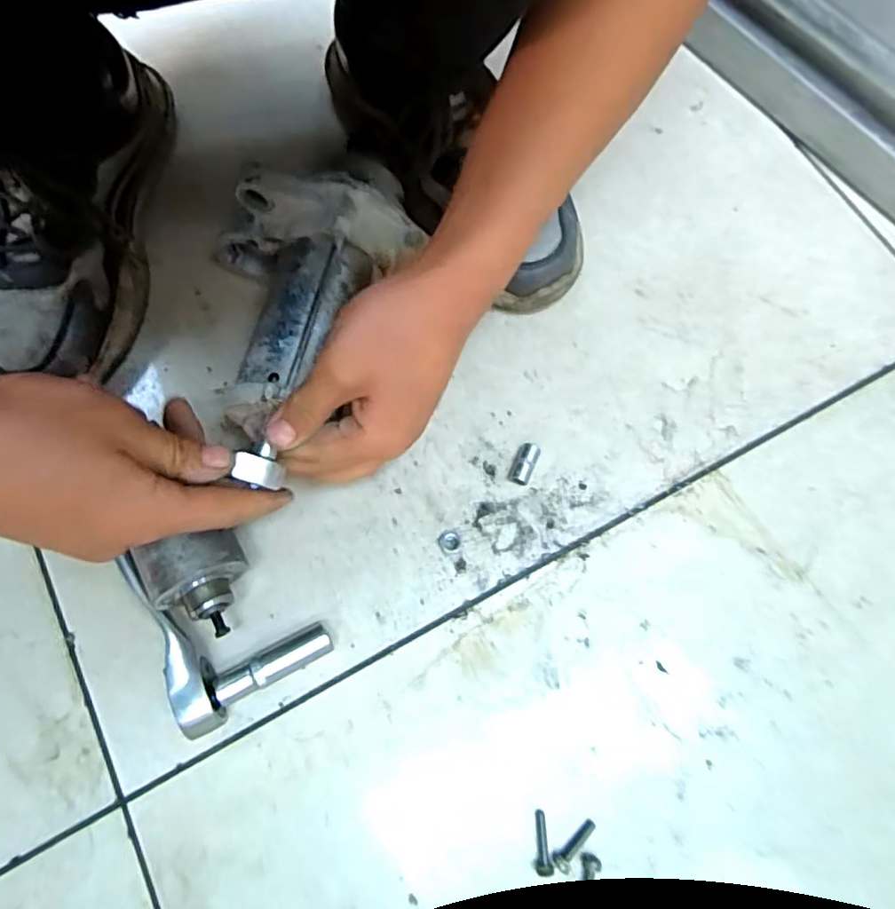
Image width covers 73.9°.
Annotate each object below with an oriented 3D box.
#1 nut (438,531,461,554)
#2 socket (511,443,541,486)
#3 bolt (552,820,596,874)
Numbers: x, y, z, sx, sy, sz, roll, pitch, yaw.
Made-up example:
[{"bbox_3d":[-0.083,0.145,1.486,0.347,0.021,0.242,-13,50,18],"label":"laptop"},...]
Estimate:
[{"bbox_3d":[0.001,0.053,0.364,0.013,0.004,0.013,0,71,-1],"label":"nut"},{"bbox_3d":[0.049,0.007,0.377,0.011,0.010,0.026,22,72,7],"label":"socket"},{"bbox_3d":[0.067,0.204,0.311,0.009,0.005,0.028,42,76,12],"label":"bolt"}]

